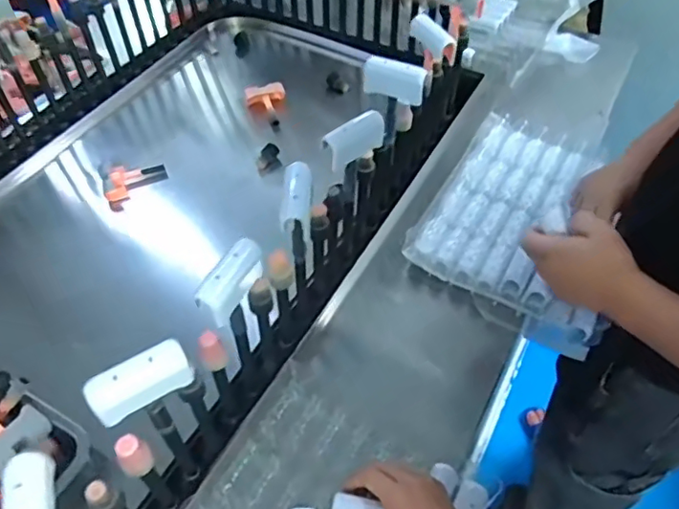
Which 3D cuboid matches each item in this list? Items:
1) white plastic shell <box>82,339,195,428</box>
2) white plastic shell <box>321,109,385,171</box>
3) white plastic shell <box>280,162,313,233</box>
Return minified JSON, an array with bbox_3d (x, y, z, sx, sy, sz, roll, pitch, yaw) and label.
[{"bbox_3d":[-0.155,0.099,0.448,0.076,0.034,0.027,-29,56,-21],"label":"white plastic shell"},{"bbox_3d":[0.017,-0.131,0.640,0.081,0.047,0.018,-37,60,-25],"label":"white plastic shell"},{"bbox_3d":[-0.041,-0.061,0.569,0.029,0.017,0.086,0,51,1],"label":"white plastic shell"}]

